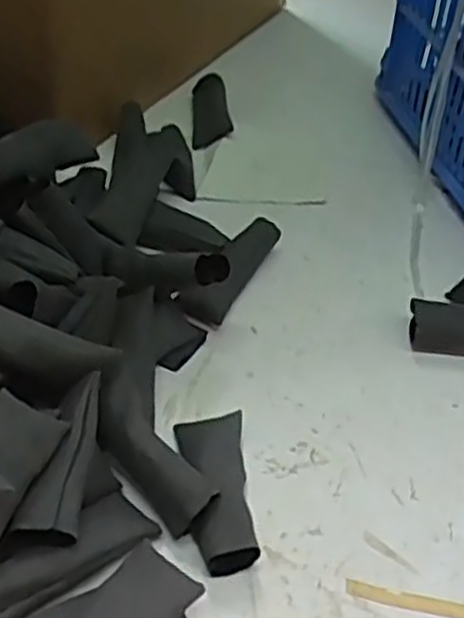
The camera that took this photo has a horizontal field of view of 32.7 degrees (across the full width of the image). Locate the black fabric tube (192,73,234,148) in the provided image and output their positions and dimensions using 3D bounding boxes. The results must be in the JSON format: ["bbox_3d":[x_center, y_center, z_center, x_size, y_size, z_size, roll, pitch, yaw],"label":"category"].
[{"bbox_3d":[-0.020,-0.194,0.779,0.036,0.027,0.101,1,44,-3],"label":"black fabric tube"}]

